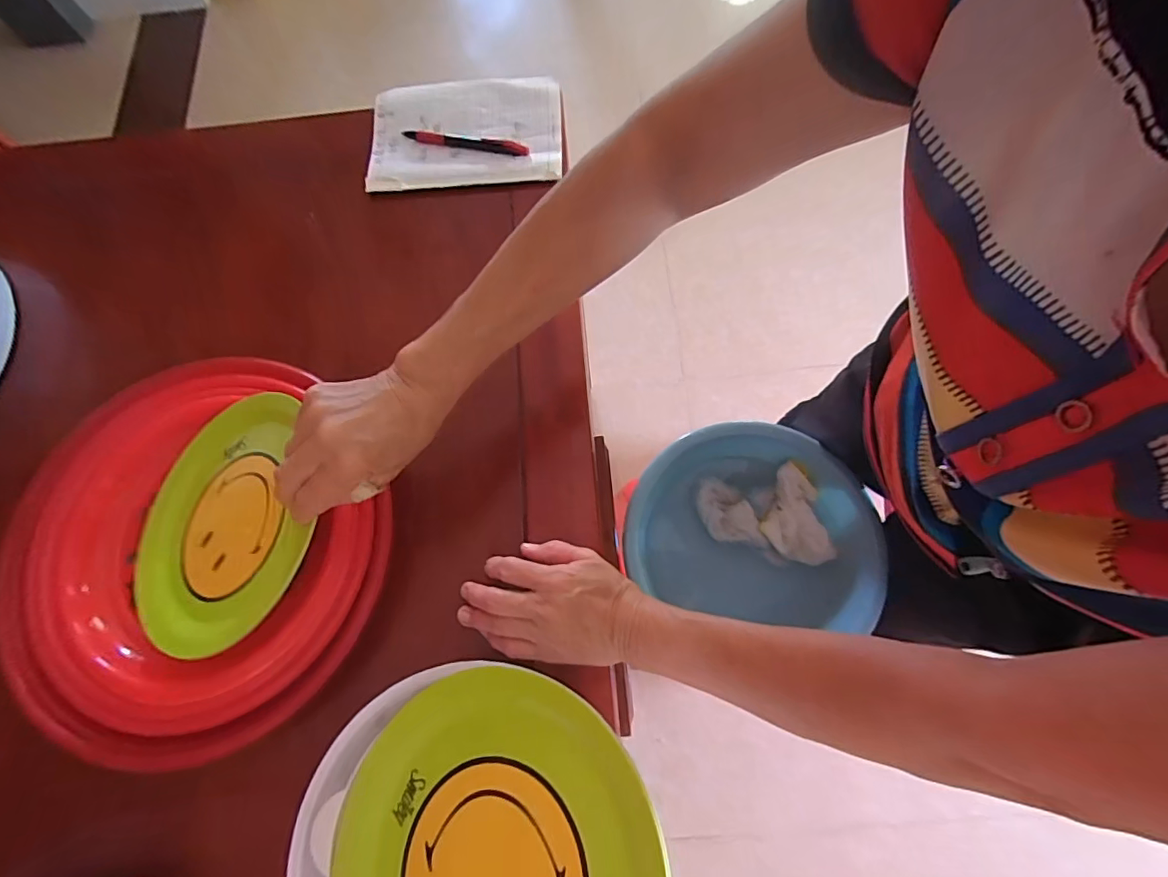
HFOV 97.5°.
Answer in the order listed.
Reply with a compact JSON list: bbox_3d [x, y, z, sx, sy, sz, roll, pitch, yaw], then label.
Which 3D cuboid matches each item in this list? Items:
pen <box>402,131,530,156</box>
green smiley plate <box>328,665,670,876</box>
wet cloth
[{"bbox_3d":[-0.131,-0.325,0.560,0.140,0.006,0.020,9,73,7],"label":"pen"},{"bbox_3d":[-0.050,0.231,0.274,0.181,0.016,0.189,-5,62,17],"label":"green smiley plate"},{"bbox_3d":[0.253,0.112,0.713,0.164,0.041,0.140,-11,72,0],"label":"wet cloth"}]

